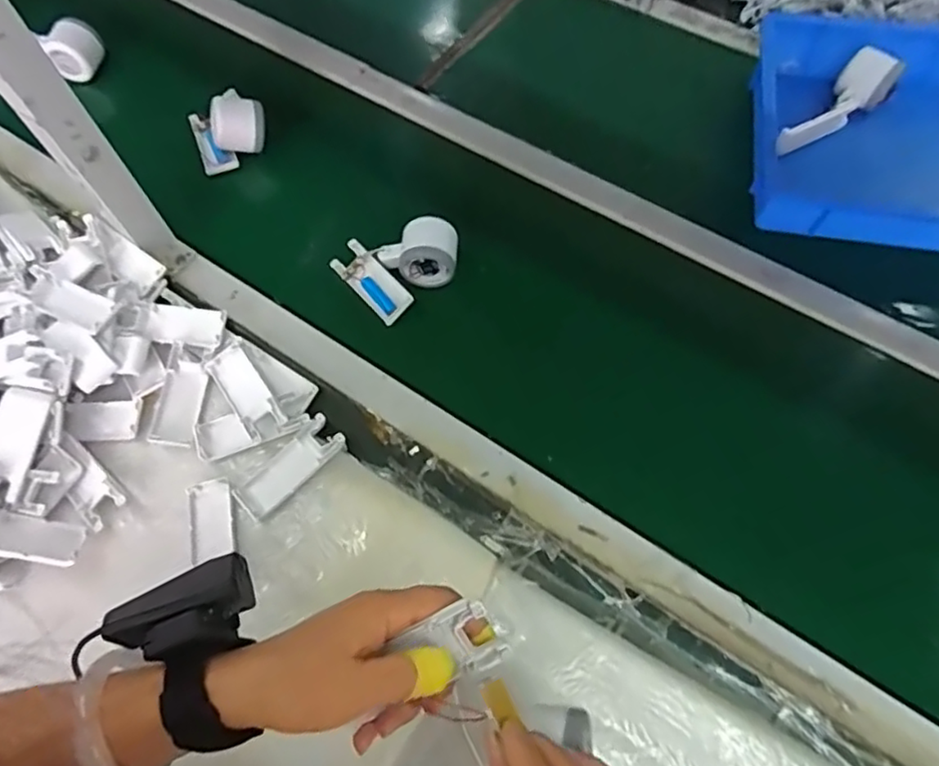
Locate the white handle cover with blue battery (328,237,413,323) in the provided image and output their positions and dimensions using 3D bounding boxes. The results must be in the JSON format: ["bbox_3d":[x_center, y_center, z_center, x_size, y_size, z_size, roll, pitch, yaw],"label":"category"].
[{"bbox_3d":[-0.103,-0.107,0.659,0.040,0.018,0.102,-39,70,-16],"label":"white handle cover with blue battery"}]

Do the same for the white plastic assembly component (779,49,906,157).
[{"bbox_3d":[0.428,-0.328,0.732,0.180,0.045,0.056,-37,69,-3],"label":"white plastic assembly component"}]

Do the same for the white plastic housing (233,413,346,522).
[{"bbox_3d":[-0.166,0.076,0.567,0.104,0.010,0.042,-41,71,-17],"label":"white plastic housing"}]

